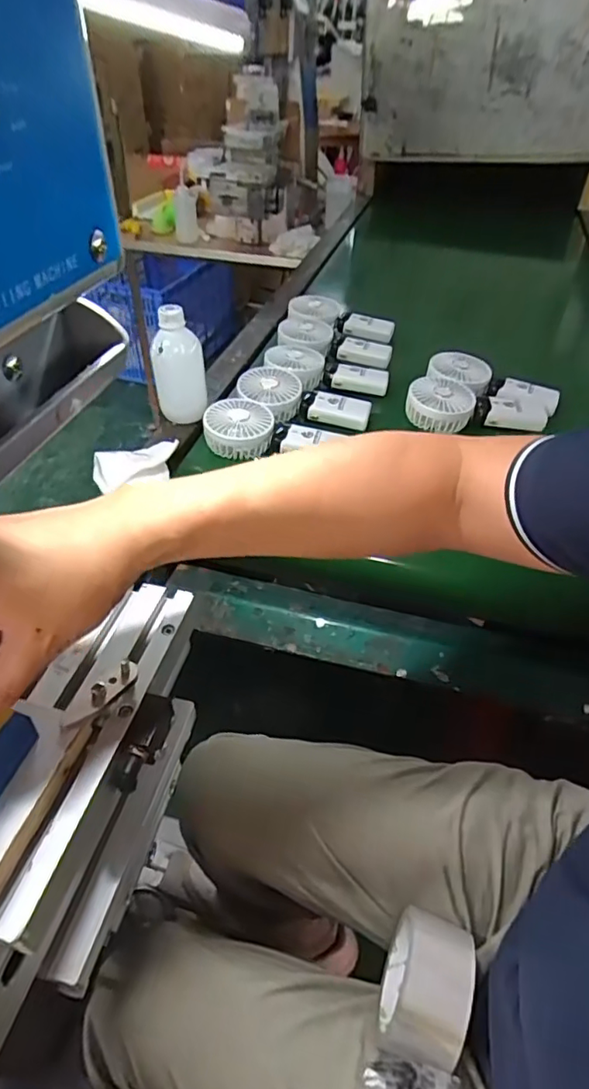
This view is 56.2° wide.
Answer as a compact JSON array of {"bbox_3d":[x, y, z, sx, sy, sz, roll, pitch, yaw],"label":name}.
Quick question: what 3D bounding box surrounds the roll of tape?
[{"bbox_3d":[0.103,0.343,0.429,0.058,0.080,0.093,17,46,16],"label":"roll of tape"}]

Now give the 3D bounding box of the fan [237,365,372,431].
[{"bbox_3d":[0.015,-0.199,0.765,0.184,0.049,0.087,10,45,10],"label":"fan"}]

